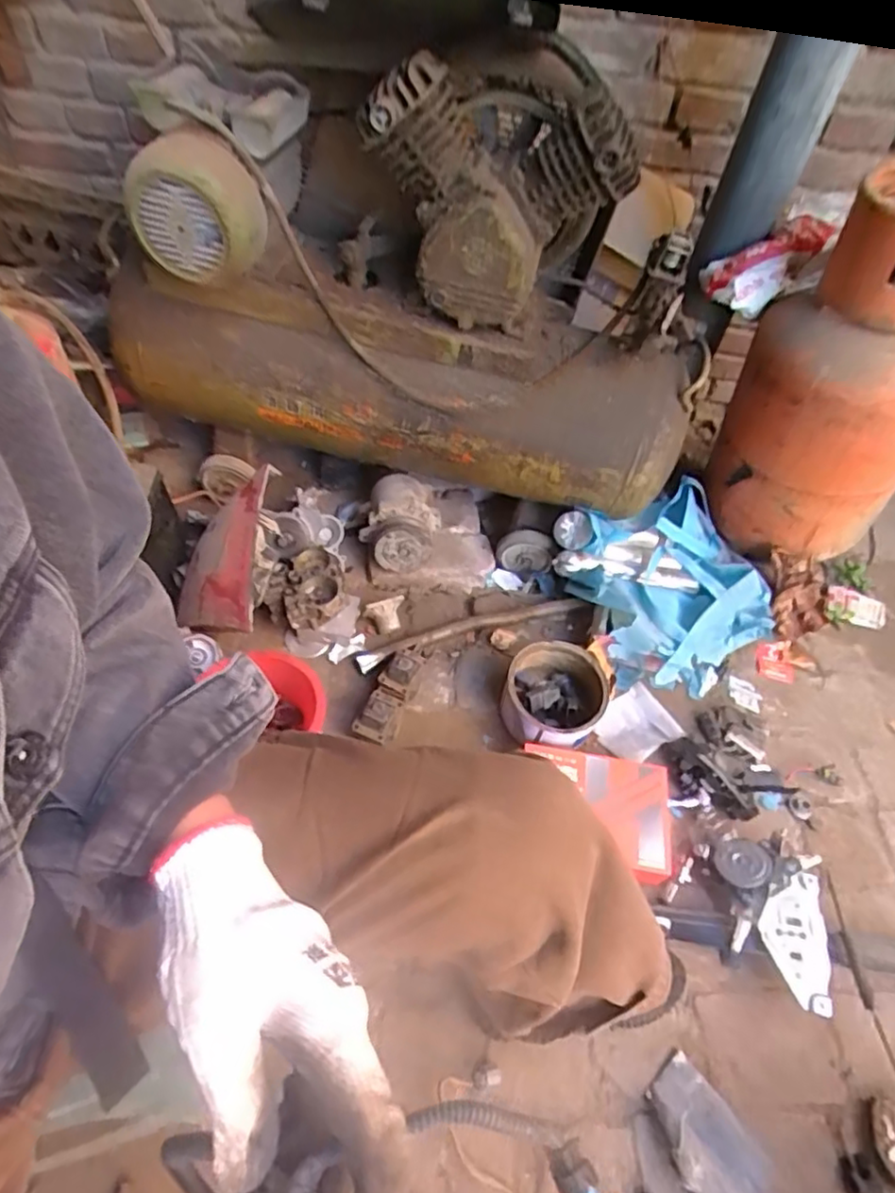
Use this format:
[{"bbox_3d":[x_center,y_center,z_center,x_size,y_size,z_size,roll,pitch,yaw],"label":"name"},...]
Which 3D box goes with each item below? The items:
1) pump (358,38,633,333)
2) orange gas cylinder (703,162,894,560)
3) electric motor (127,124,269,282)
[{"bbox_3d":[0.080,-0.529,0.841,0.282,0.292,0.251,16,54,7],"label":"pump"},{"bbox_3d":[0.672,-0.362,1.105,0.312,0.549,0.310,20,54,9],"label":"orange gas cylinder"},{"bbox_3d":[-0.318,-0.486,0.812,0.161,0.143,0.100,5,53,-2],"label":"electric motor"}]

